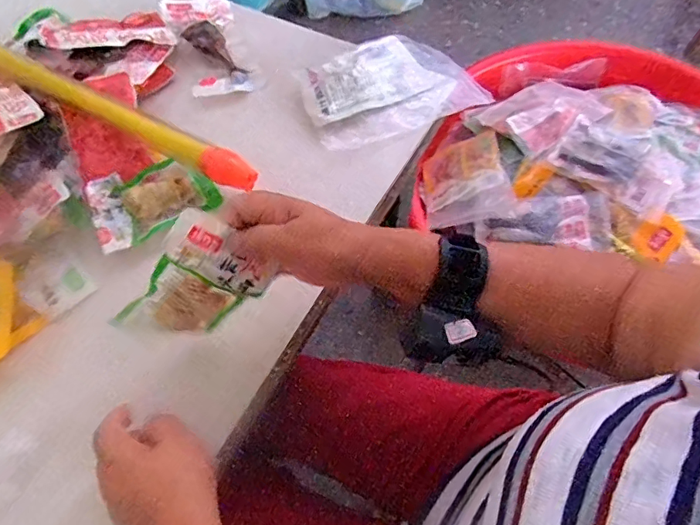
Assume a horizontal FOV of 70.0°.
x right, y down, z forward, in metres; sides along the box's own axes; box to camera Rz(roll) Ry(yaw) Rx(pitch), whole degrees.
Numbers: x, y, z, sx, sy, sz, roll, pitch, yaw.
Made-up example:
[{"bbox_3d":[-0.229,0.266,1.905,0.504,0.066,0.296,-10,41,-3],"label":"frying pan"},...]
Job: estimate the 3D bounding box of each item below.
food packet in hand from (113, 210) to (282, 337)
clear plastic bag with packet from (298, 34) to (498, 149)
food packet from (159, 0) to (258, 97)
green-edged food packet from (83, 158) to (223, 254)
[{"bbox_3d":[-0.106,0.018,0.355,0.106,0.076,0.005,-49,32,21],"label":"food packet in hand"},{"bbox_3d":[0.041,-0.188,0.534,0.179,0.032,0.121,-30,66,-12],"label":"clear plastic bag with packet"},{"bbox_3d":[-0.164,-0.256,0.574,0.075,0.023,0.162,-18,64,-7],"label":"food packet"},{"bbox_3d":[-0.192,-0.062,0.487,0.117,0.015,0.079,-23,65,-9],"label":"green-edged food packet"}]

